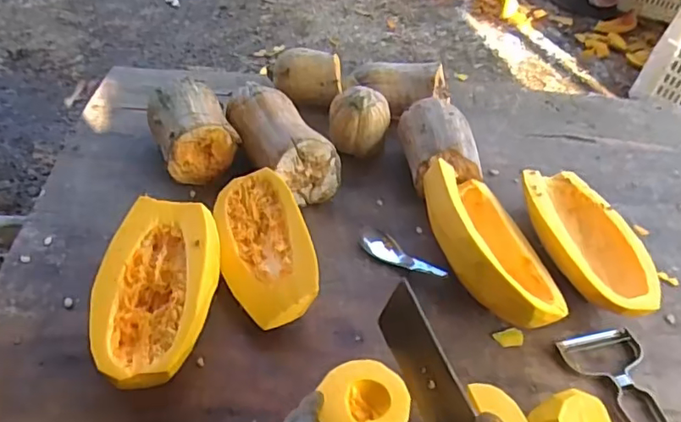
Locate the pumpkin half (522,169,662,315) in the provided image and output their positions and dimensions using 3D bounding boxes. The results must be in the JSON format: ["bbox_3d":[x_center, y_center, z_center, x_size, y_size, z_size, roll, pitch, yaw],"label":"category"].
[{"bbox_3d":[0.291,0.040,0.675,0.116,0.065,0.216,-11,48,-18],"label":"pumpkin half"}]

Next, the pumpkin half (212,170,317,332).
[{"bbox_3d":[-0.082,0.042,0.638,0.095,0.049,0.197,-24,52,-3],"label":"pumpkin half"}]

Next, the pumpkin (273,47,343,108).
[{"bbox_3d":[-0.047,-0.205,0.861,0.106,0.071,0.069,-4,47,-11],"label":"pumpkin"}]

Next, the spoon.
[{"bbox_3d":[0.070,0.054,0.668,0.114,0.029,0.031,37,52,25],"label":"spoon"}]

